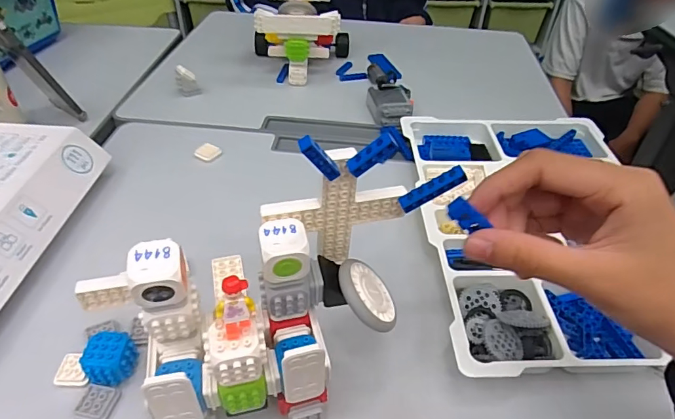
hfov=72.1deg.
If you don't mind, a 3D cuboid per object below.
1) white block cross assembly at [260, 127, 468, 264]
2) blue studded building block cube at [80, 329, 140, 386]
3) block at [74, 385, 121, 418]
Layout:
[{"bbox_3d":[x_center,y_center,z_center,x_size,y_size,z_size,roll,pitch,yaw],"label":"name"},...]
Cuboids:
[{"bbox_3d":[0.018,-0.006,0.312,0.130,0.111,0.023,-10,43,-14],"label":"white block cross assembly"},{"bbox_3d":[-0.180,0.121,0.373,0.037,0.031,0.036,1,41,-1],"label":"blue studded building block cube"},{"bbox_3d":[-0.187,0.151,0.362,0.027,0.007,0.027,9,42,7],"label":"block"}]

